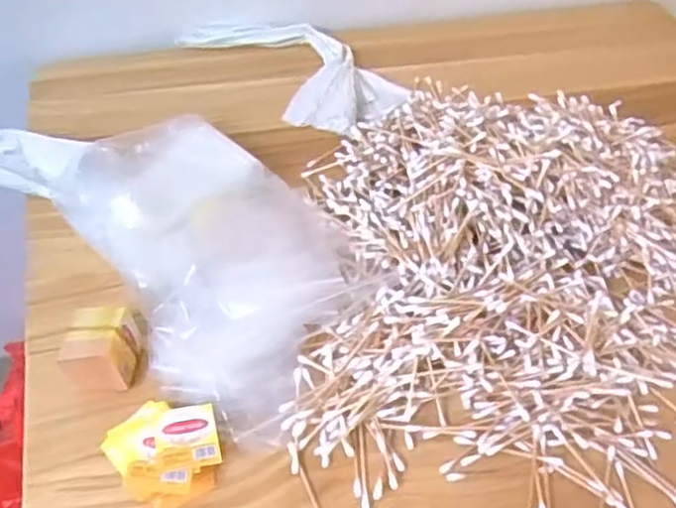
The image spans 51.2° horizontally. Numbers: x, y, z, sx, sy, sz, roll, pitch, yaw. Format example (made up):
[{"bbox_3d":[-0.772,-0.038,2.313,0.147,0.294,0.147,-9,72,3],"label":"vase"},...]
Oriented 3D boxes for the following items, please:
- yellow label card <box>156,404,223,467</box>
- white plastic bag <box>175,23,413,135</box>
[{"bbox_3d":[-0.097,0.117,0.454,0.039,0.005,0.041,-4,46,-16],"label":"yellow label card"},{"bbox_3d":[-0.055,-0.216,0.773,0.121,0.029,0.270,-34,57,-28],"label":"white plastic bag"}]

